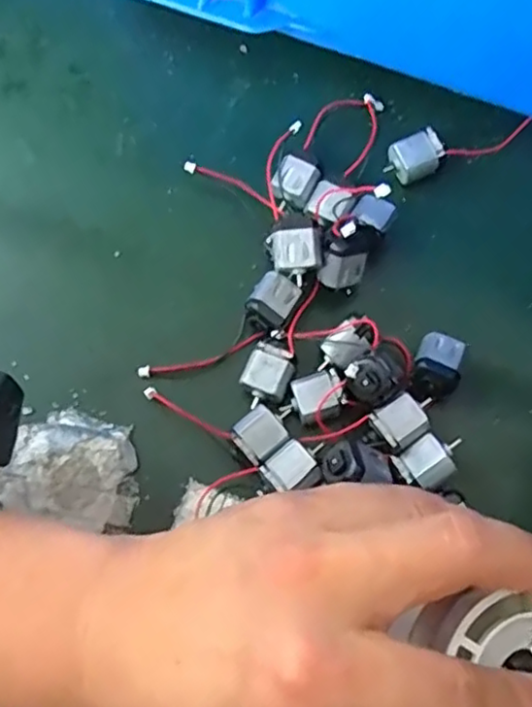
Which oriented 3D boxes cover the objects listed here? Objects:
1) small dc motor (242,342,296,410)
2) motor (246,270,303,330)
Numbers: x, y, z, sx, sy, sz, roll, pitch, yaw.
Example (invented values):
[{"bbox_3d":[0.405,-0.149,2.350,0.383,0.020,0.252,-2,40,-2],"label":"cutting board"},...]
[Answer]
[{"bbox_3d":[0.000,0.011,0.272,0.019,0.014,0.024,25,75,9],"label":"small dc motor"},{"bbox_3d":[0.003,-0.021,0.281,0.017,0.018,0.025,29,76,10],"label":"motor"}]

